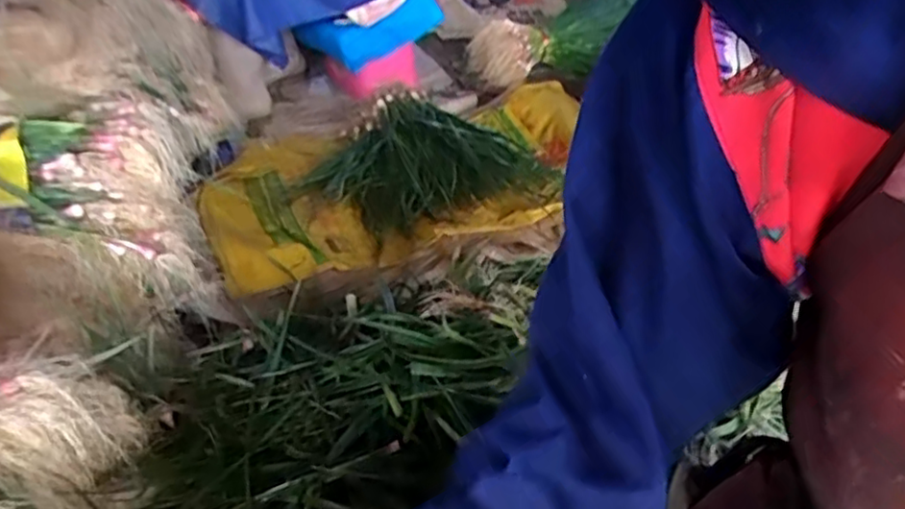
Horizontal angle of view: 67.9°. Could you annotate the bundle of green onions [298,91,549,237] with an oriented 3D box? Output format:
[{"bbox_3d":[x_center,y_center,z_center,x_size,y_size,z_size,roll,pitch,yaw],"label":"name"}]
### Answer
[{"bbox_3d":[-0.066,-0.229,1.403,0.484,0.095,0.470,1,36,-1],"label":"bundle of green onions"}]

